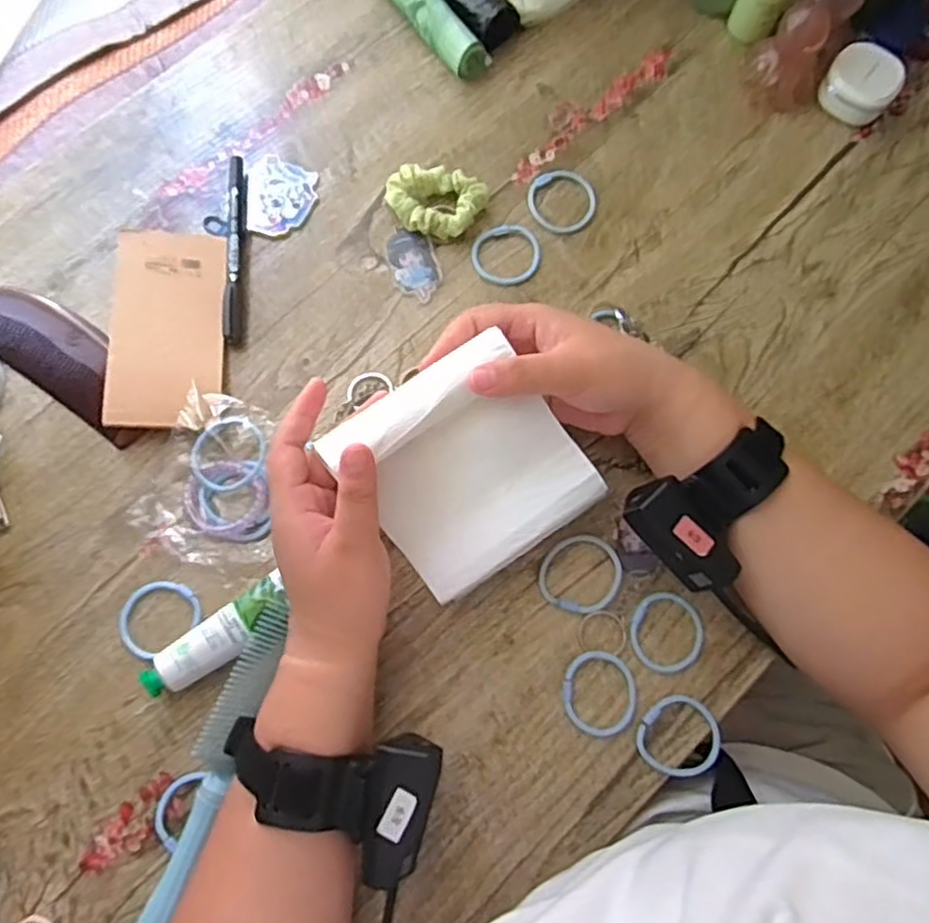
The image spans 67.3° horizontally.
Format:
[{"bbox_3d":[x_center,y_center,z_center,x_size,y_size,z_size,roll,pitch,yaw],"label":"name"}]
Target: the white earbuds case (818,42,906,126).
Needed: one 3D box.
[{"bbox_3d":[0.300,-0.286,0.529,0.051,0.036,0.044,44,80,9],"label":"white earbuds case"}]

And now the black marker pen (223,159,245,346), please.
[{"bbox_3d":[-0.161,-0.151,0.485,0.013,0.017,0.139,-2,77,-1],"label":"black marker pen"}]

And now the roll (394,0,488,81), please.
[{"bbox_3d":[-0.038,-0.356,0.532,0.029,0.032,0.149,-38,80,-8],"label":"roll"}]

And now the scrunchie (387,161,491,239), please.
[{"bbox_3d":[-0.020,-0.184,0.498,0.069,0.021,0.049,3,77,0],"label":"scrunchie"}]

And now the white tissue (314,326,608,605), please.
[{"bbox_3d":[0.002,0.004,0.395,0.116,0.027,0.117,-35,101,2],"label":"white tissue"}]

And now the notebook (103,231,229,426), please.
[{"bbox_3d":[-0.195,-0.090,0.461,0.069,0.006,0.137,1,74,-15],"label":"notebook"}]

